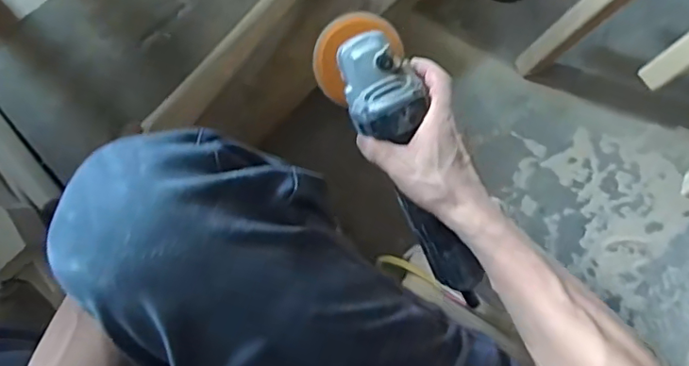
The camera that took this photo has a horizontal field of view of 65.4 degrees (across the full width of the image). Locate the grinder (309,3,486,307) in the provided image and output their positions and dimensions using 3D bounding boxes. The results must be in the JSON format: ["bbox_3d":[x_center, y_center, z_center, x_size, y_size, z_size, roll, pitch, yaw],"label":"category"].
[{"bbox_3d":[0.060,-0.022,0.534,0.080,0.092,0.313,-24,95,-5],"label":"grinder"}]

